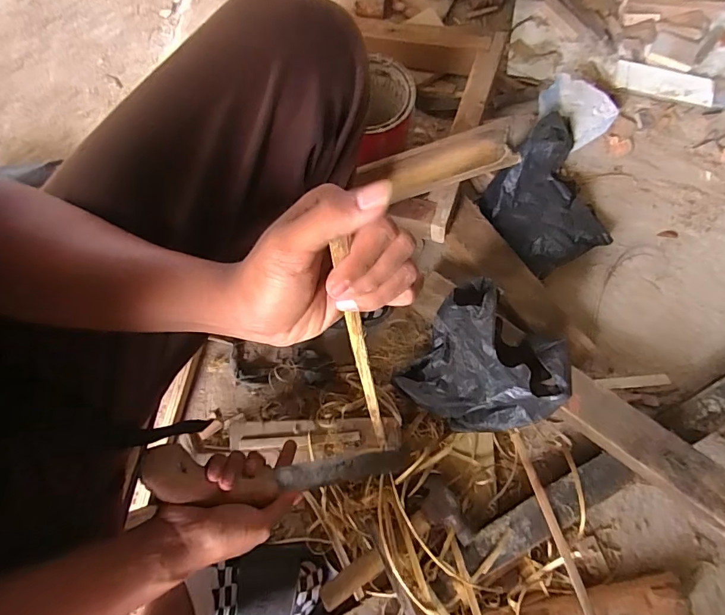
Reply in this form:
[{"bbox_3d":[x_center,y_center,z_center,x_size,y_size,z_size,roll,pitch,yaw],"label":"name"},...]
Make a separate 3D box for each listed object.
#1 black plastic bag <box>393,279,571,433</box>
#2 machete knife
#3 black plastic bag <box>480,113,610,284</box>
[{"bbox_3d":[0.168,0.074,0.605,0.179,0.160,0.185,35,79,9],"label":"black plastic bag"},{"bbox_3d":[-0.069,0.177,0.490,0.323,0.032,0.044,15,71,-41],"label":"machete knife"},{"bbox_3d":[0.308,-0.181,0.746,0.170,0.090,0.221,-32,78,-7],"label":"black plastic bag"}]

